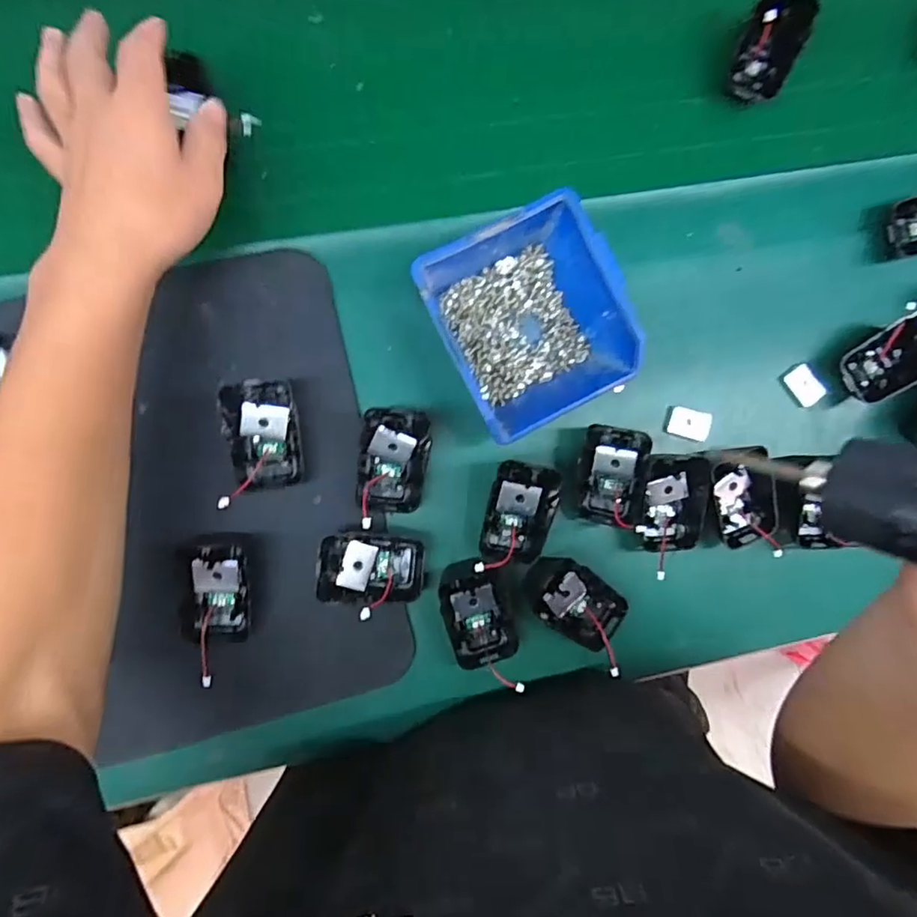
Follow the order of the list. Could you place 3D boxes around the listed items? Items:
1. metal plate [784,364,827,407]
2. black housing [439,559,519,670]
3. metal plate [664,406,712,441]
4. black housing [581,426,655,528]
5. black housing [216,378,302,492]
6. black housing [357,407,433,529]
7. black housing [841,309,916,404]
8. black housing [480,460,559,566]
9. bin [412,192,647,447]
[{"bbox_3d":[0.258,-0.055,0.426,0.024,0.004,0.029,-32,80,0],"label":"metal plate"},{"bbox_3d":[0.011,0.104,0.388,0.042,0.028,0.067,-19,93,-7],"label":"black housing"},{"bbox_3d":[0.168,-0.027,0.418,0.031,0.008,0.023,18,88,-7],"label":"metal plate"},{"bbox_3d":[0.108,0.011,0.398,0.038,0.034,0.068,13,89,-7],"label":"black housing"},{"bbox_3d":[-0.124,-0.016,0.364,0.042,0.029,0.069,-5,91,-7],"label":"black housing"},{"bbox_3d":[-0.043,0.006,0.384,0.045,0.034,0.076,5,90,-7],"label":"black housing"},{"bbox_3d":[0.315,-0.072,0.412,0.069,0.027,0.044,-36,80,23],"label":"black housing"},{"bbox_3d":[0.040,0.038,0.391,0.043,0.033,0.068,12,89,-7],"label":"black housing"},{"bbox_3d":[0.044,-0.086,0.379,0.116,0.069,0.124,-28,94,-6],"label":"bin"}]

